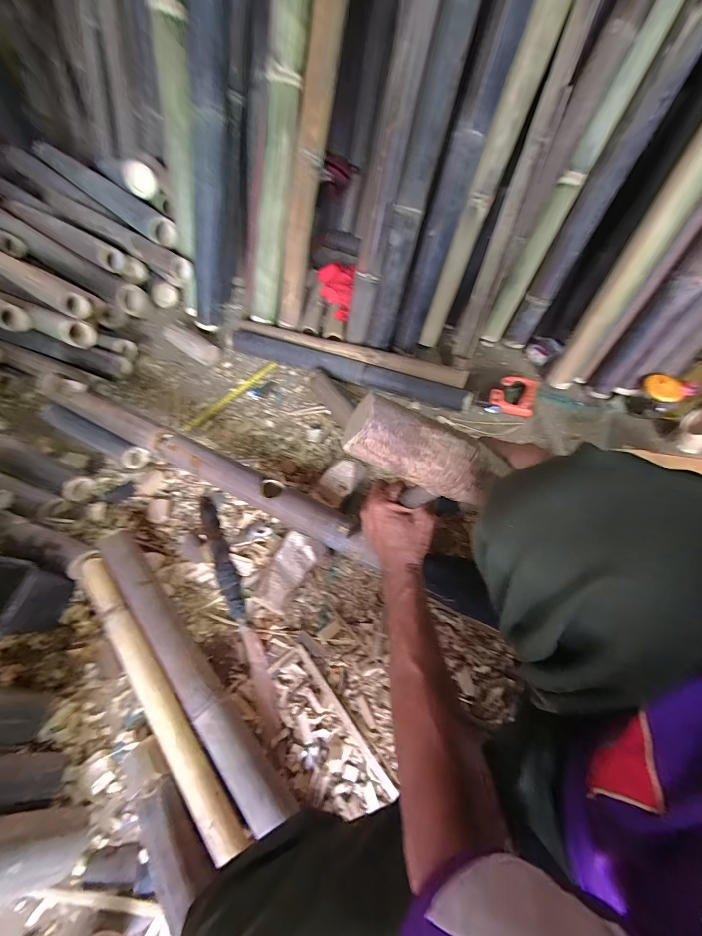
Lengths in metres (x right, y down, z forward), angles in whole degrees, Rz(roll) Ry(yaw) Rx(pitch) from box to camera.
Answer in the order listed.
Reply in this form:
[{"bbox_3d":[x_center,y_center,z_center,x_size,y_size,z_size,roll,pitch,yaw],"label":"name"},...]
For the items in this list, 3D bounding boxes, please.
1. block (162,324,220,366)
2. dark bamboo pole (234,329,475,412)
[{"bbox_3d":[-0.437,-0.338,0.892,0.166,0.059,0.055,30,64,13],"label":"block"},{"bbox_3d":[-0.013,-0.264,0.867,0.652,0.055,0.063,16,62,6],"label":"dark bamboo pole"}]

